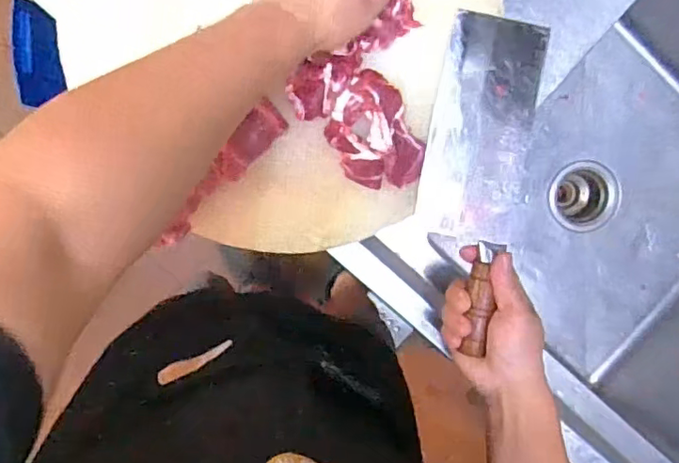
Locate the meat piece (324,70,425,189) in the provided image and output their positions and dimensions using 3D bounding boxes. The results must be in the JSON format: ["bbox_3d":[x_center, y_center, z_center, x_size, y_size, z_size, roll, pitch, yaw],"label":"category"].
[{"bbox_3d":[0.030,-0.086,0.517,0.073,0.015,0.103,-25,99,2],"label":"meat piece"}]

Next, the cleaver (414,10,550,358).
[{"bbox_3d":[0.127,-0.047,0.532,0.094,0.031,0.288,5,95,-3],"label":"cleaver"}]

